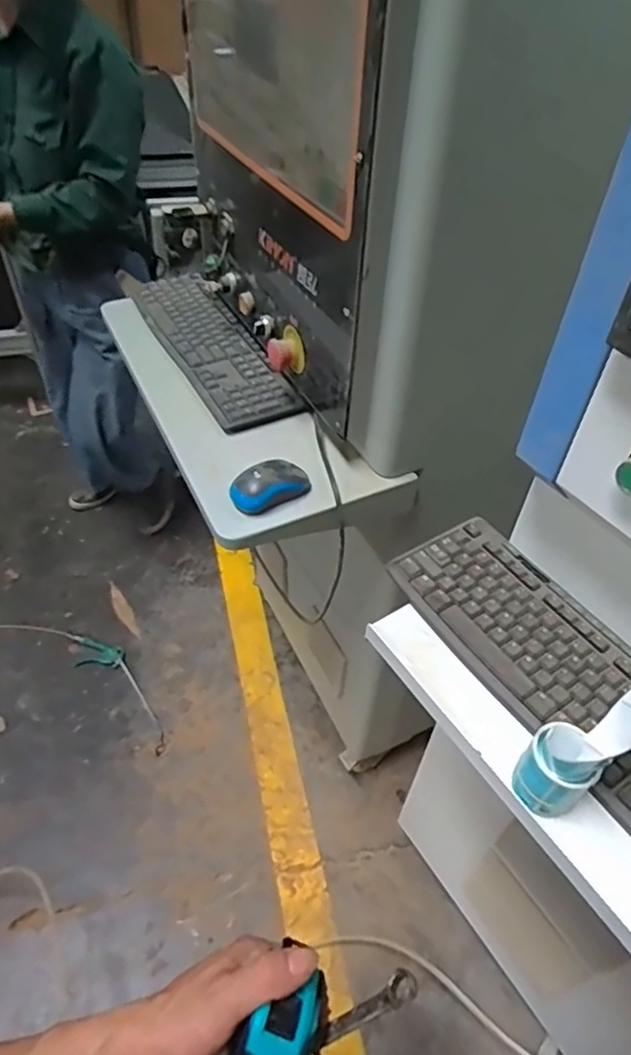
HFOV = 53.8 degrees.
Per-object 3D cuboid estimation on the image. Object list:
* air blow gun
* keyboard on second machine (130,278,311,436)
[{"bbox_3d":[-0.517,0.423,1.642,0.110,0.023,0.423,-29,54,-27],"label":"air blow gun"},{"bbox_3d":[-0.167,-0.287,0.948,0.126,0.017,0.430,-19,50,-19],"label":"keyboard on second machine"}]

